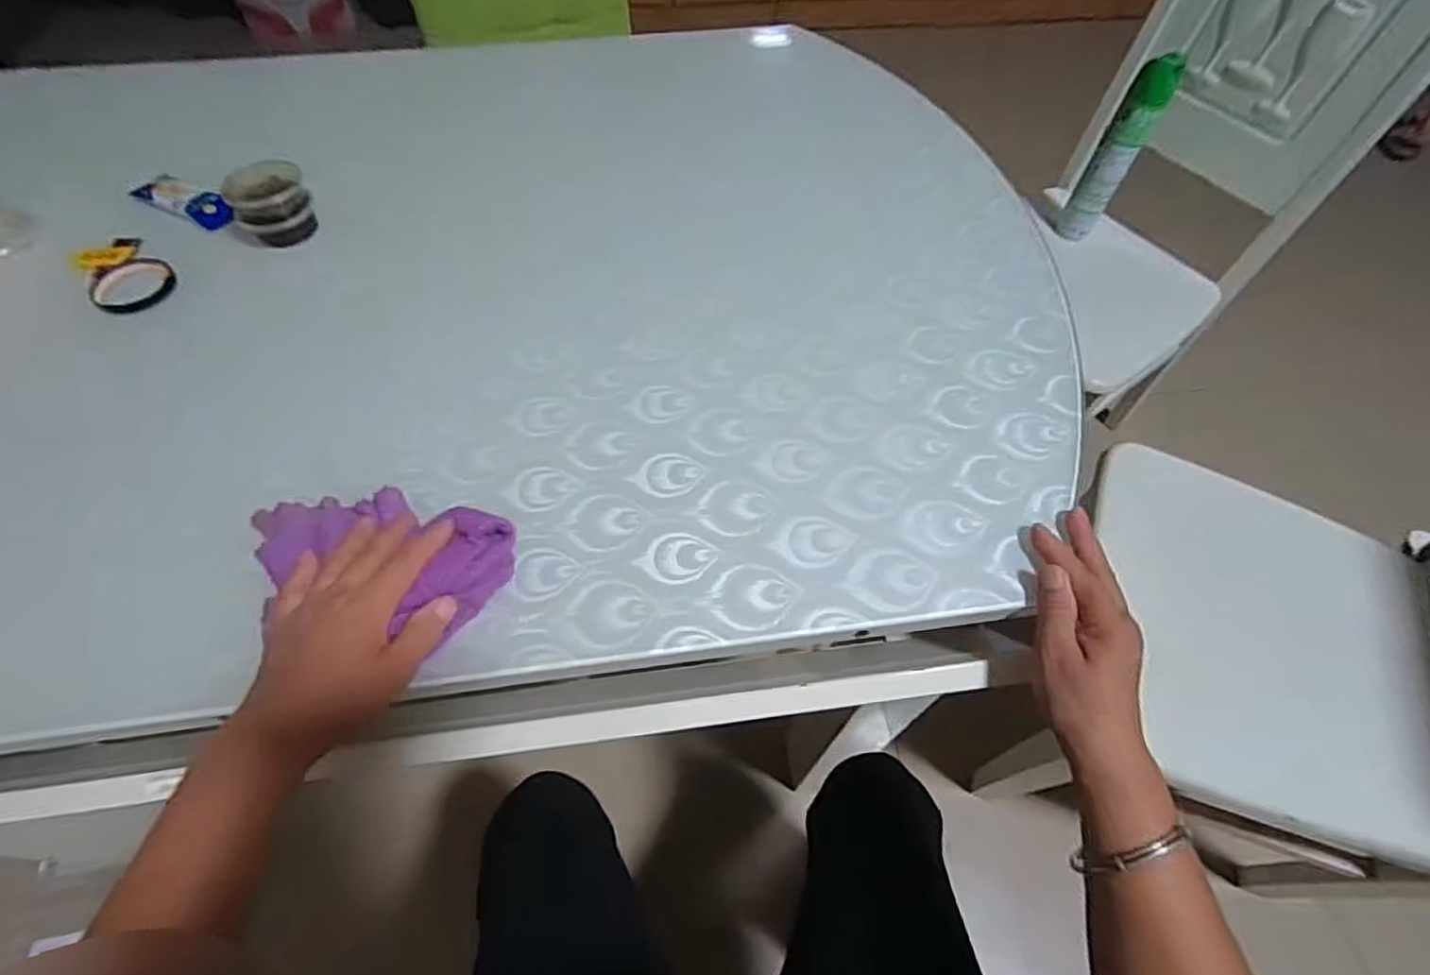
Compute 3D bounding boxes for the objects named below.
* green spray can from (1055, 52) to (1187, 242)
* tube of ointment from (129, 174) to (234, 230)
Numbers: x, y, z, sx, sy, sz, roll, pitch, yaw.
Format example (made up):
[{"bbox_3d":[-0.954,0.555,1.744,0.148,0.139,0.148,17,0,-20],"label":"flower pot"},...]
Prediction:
[{"bbox_3d":[0.645,-0.535,1.041,0.069,0.270,0.056,24,60,15],"label":"green spray can"},{"bbox_3d":[-0.531,-0.286,0.644,0.116,0.017,0.044,28,61,17],"label":"tube of ointment"}]

